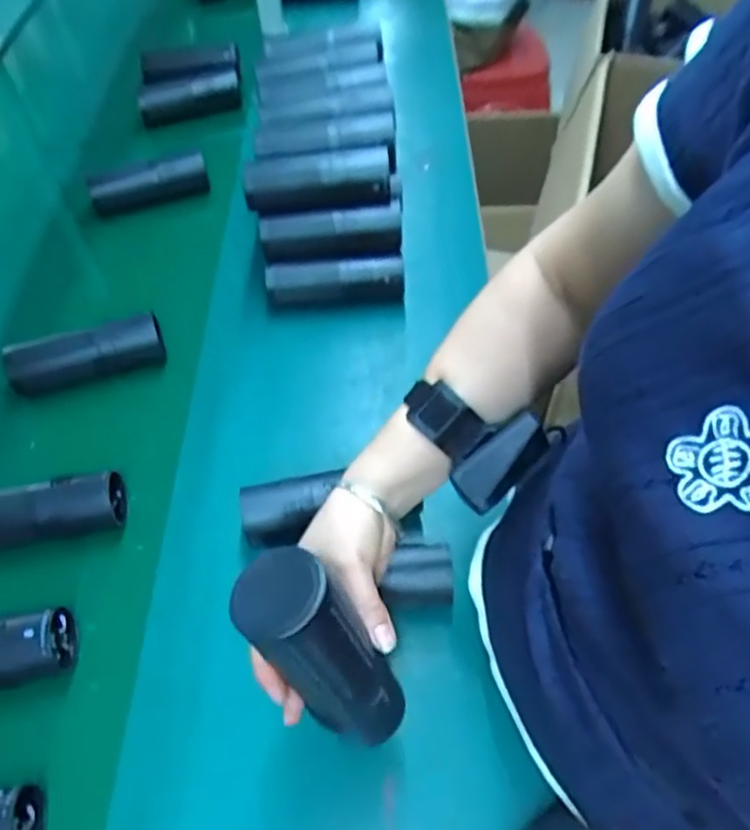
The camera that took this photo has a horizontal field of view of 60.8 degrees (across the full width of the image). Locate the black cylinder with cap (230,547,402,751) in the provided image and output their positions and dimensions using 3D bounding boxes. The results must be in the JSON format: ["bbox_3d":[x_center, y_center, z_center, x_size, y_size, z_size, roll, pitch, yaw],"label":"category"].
[{"bbox_3d":[-0.027,0.144,0.376,0.046,0.163,0.050,-15,38,12],"label":"black cylinder with cap"}]

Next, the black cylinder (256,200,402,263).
[{"bbox_3d":[-0.049,-0.210,0.737,0.163,0.044,0.042,-11,55,-6],"label":"black cylinder"}]

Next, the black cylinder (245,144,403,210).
[{"bbox_3d":[-0.061,-0.270,0.726,0.176,0.043,0.051,-5,54,-2],"label":"black cylinder"}]

